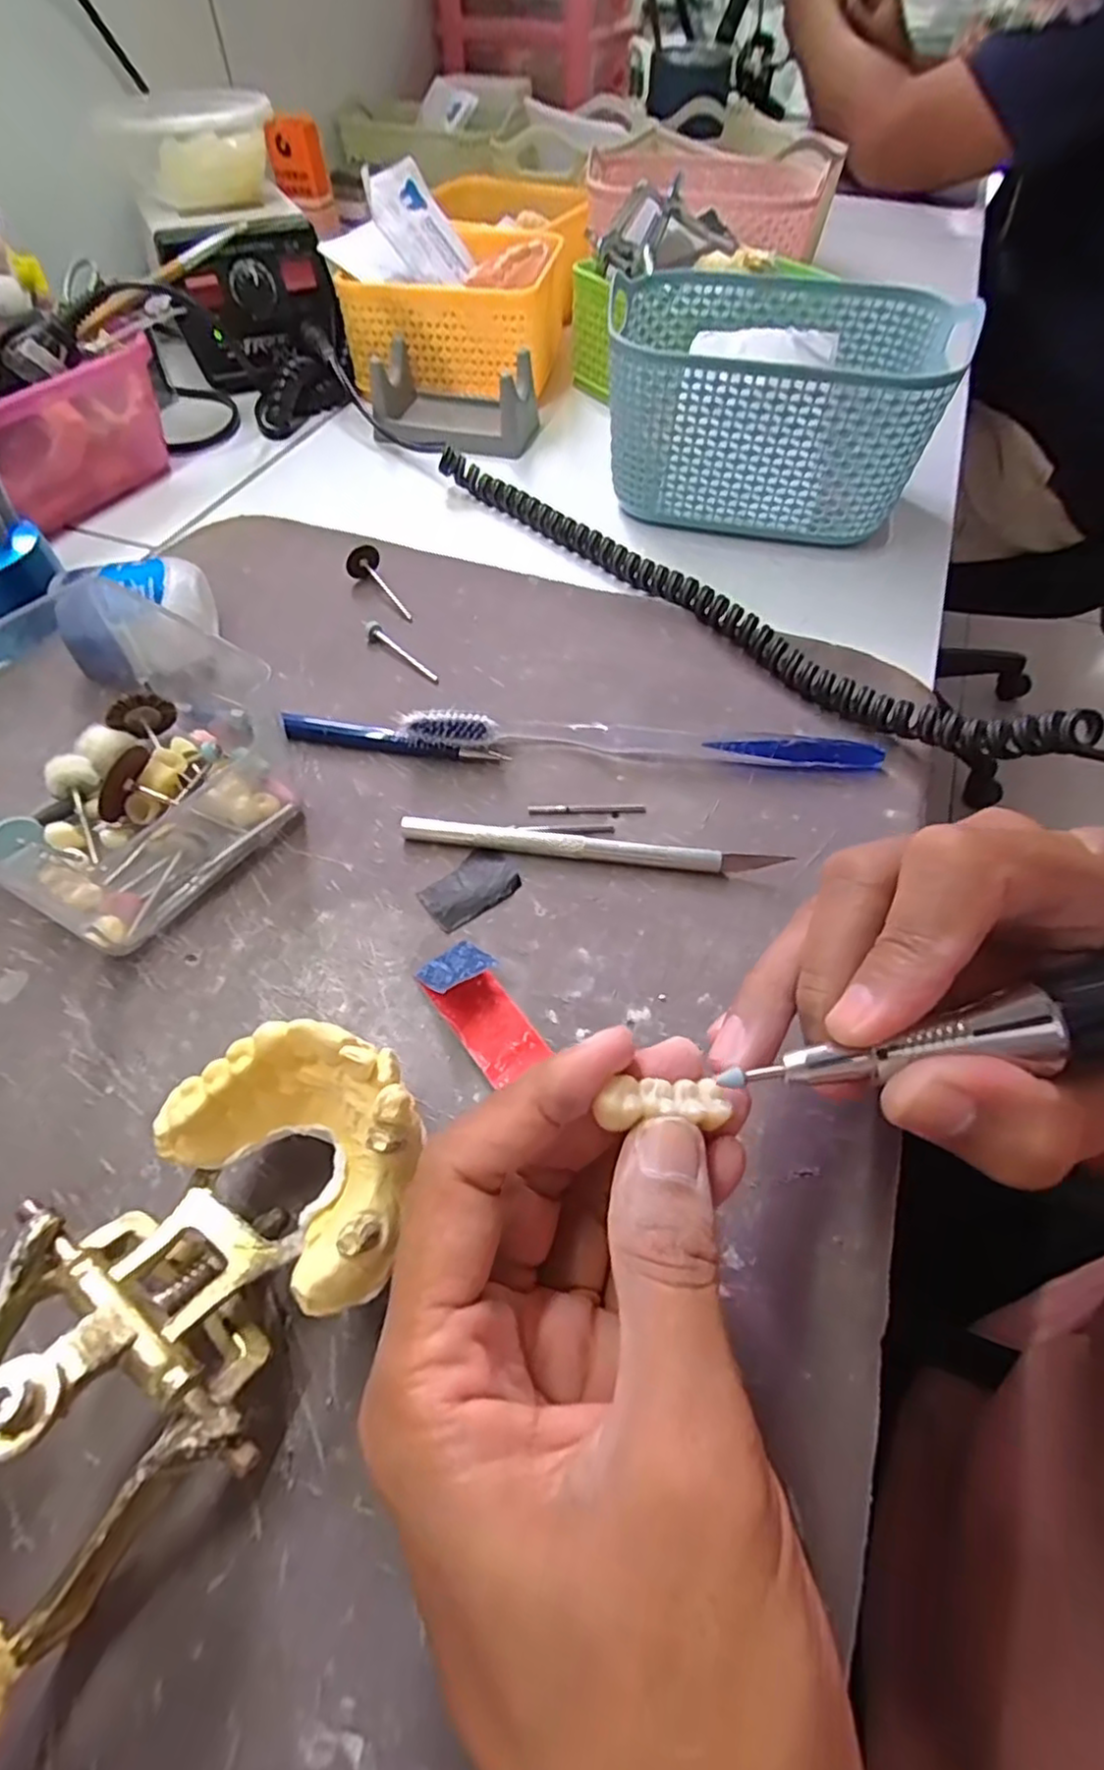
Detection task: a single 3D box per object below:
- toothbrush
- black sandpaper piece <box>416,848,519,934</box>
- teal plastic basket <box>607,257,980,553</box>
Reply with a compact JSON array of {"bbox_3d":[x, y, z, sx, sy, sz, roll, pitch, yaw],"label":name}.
[{"bbox_3d":[0.037,-0.059,0.268,0.185,0.019,0.017,1,56,1],"label":"toothbrush"},{"bbox_3d":[-0.029,0.000,0.236,0.033,0.004,0.022,-34,63,-21],"label":"black sandpaper piece"},{"bbox_3d":[0.115,-0.254,0.361,0.157,0.079,0.120,10,57,7],"label":"teal plastic basket"}]

